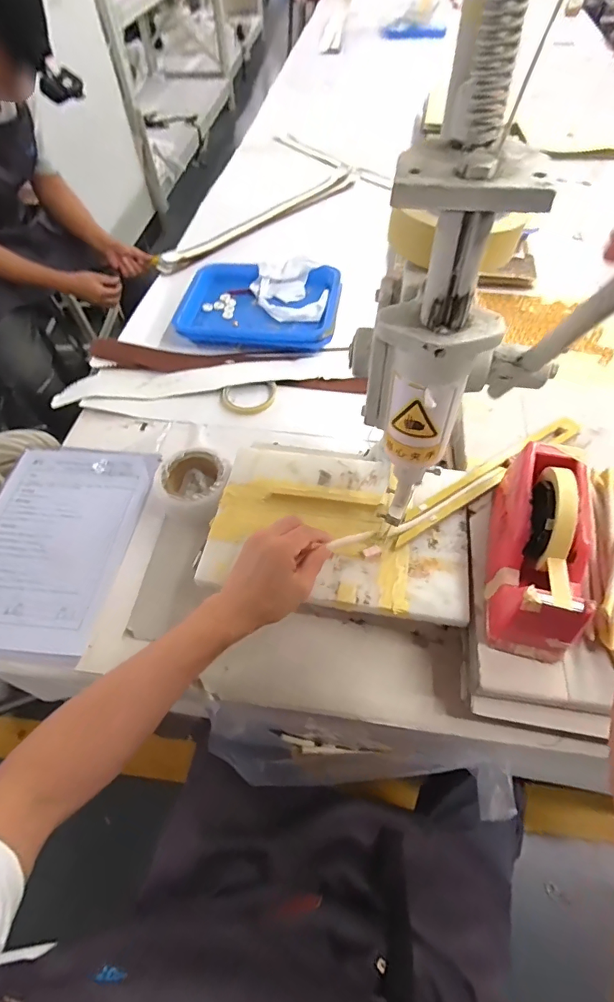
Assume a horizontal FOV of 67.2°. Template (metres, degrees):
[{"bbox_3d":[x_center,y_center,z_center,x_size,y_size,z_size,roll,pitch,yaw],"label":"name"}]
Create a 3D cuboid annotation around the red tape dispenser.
[{"bbox_3d":[0.237,0.042,0.464,0.084,0.120,0.201,13,58,11],"label":"red tape dispenser"}]

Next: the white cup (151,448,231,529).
[{"bbox_3d":[-0.152,-0.016,0.637,0.110,0.053,0.100,34,63,21],"label":"white cup"}]

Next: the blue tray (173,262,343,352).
[{"bbox_3d":[-0.086,-0.369,0.865,0.293,0.036,0.214,10,57,9],"label":"blue tray"}]

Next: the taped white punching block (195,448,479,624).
[{"bbox_3d":[0.039,0.026,0.548,0.296,0.030,0.199,8,57,8],"label":"taped white punching block"}]

